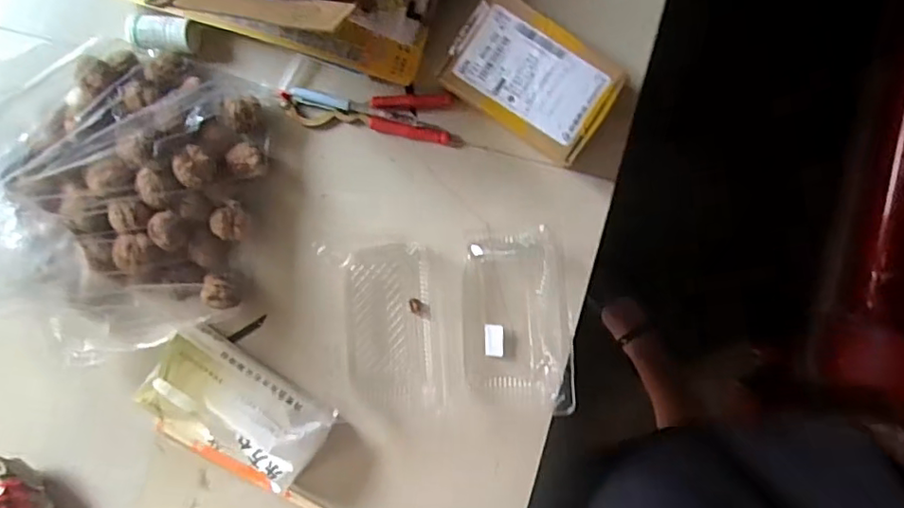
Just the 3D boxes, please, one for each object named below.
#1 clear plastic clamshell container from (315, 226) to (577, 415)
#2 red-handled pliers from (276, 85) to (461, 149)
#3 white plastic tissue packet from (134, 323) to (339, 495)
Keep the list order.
[{"bbox_3d":[0.000,0.073,0.591,0.227,0.051,0.176,-7,94,3],"label":"clear plastic clamshell container"},{"bbox_3d":[-0.082,-0.138,0.598,0.173,0.017,0.047,4,94,2],"label":"red-handled pliers"},{"bbox_3d":[-0.213,0.157,0.605,0.174,0.067,0.090,35,95,0],"label":"white plastic tissue packet"}]

